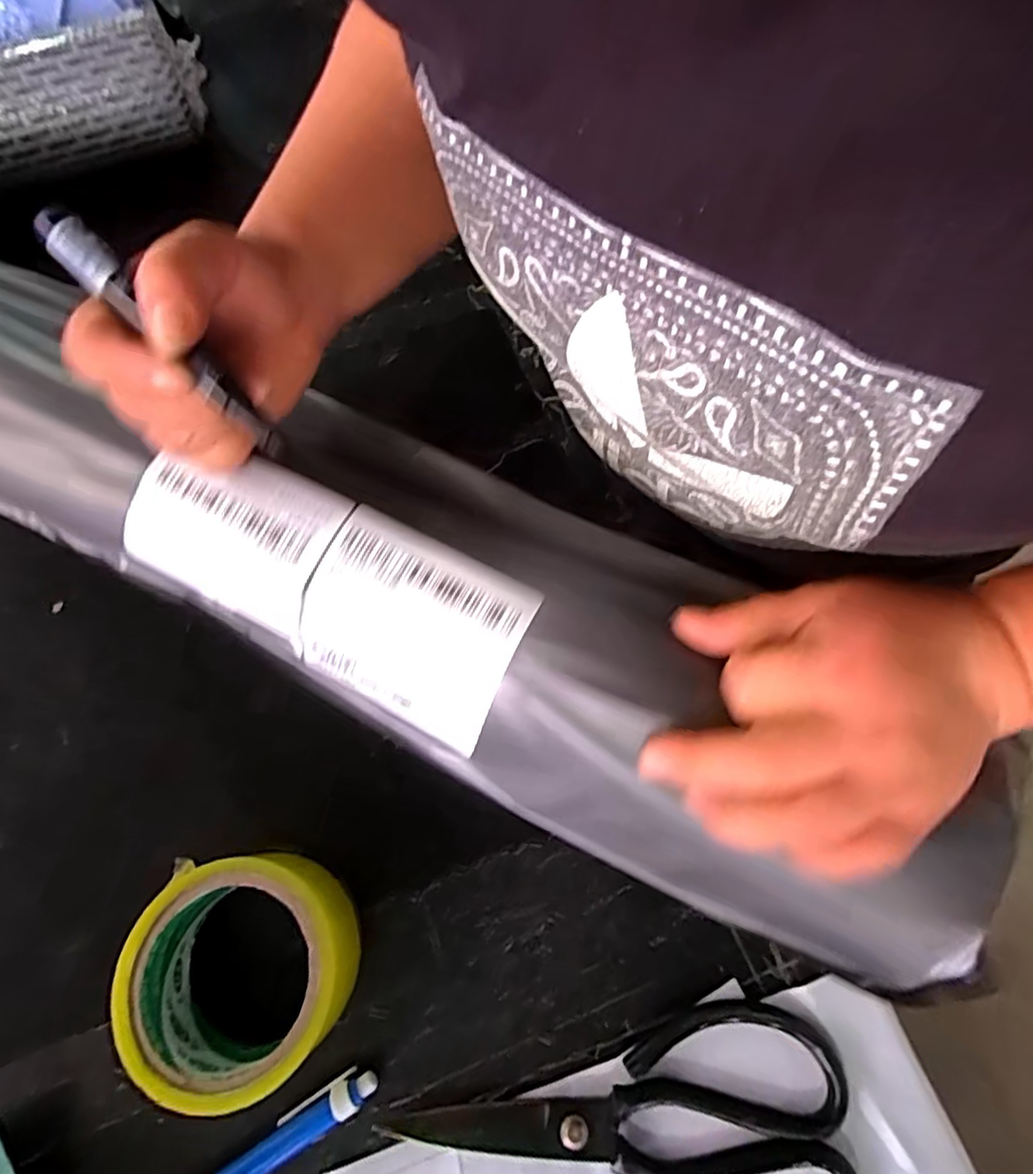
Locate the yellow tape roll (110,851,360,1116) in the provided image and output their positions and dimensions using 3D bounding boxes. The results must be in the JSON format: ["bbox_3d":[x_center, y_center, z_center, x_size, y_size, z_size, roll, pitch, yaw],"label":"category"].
[{"bbox_3d":[-0.127,0.179,0.292,0.098,0.048,0.095,0,71,1],"label":"yellow tape roll"}]

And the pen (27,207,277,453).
[{"bbox_3d":[-0.138,-0.101,0.238,0.132,0.011,0.017,43,77,3],"label":"pen"}]

